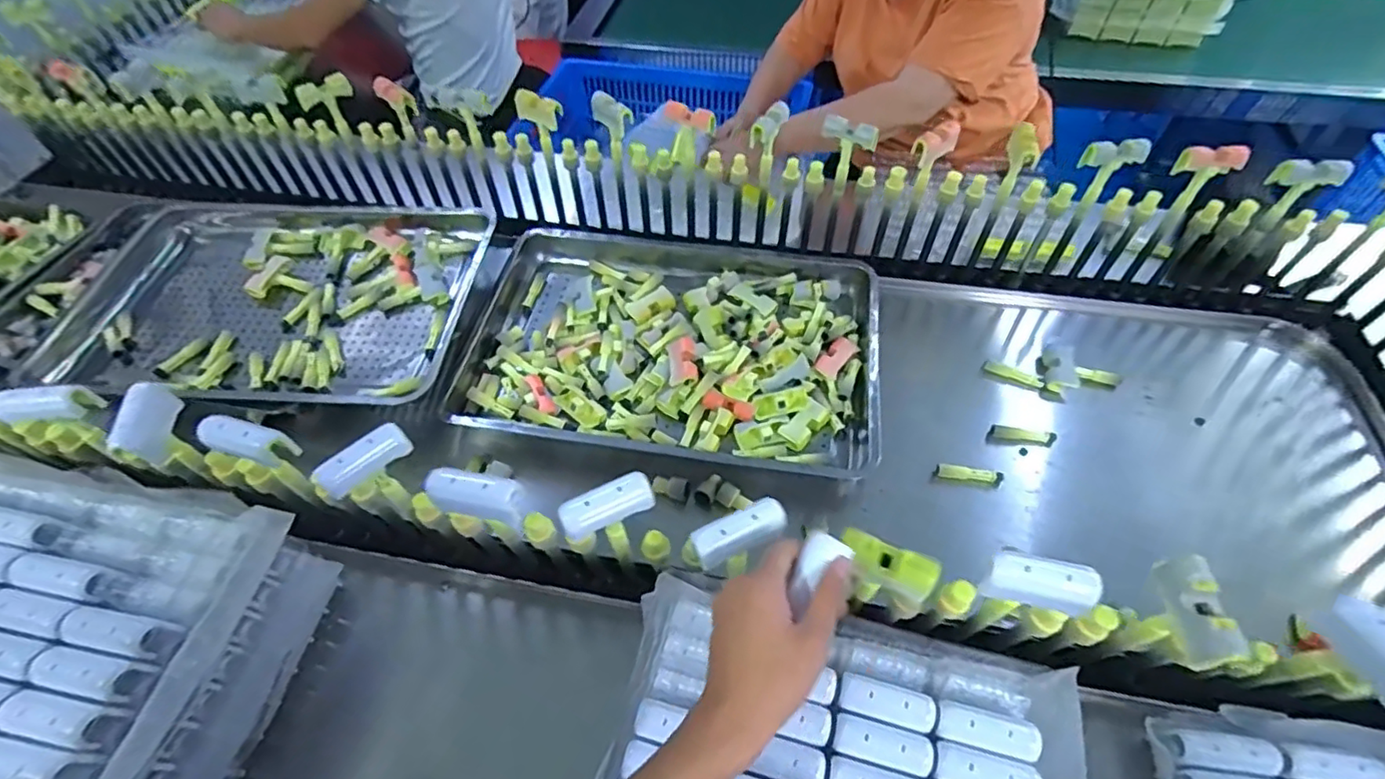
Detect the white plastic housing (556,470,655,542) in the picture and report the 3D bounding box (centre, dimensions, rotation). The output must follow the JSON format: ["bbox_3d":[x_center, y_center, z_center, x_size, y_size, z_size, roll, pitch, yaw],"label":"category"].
[{"bbox_3d":[-0.070,0.097,0.505,0.077,0.022,0.032,-25,58,-19],"label":"white plastic housing"}]

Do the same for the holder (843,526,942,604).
[{"bbox_3d":[0.150,0.133,0.471,0.072,0.026,0.026,25,57,17],"label":"holder"}]

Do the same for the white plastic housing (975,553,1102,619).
[{"bbox_3d":[0.261,0.146,0.460,0.076,0.031,0.030,14,54,9],"label":"white plastic housing"}]

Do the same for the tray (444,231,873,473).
[{"bbox_3d":[-0.027,-0.077,0.911,0.583,0.049,0.405,8,53,5],"label":"tray"}]

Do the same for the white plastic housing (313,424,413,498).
[{"bbox_3d":[-0.288,0.062,0.536,0.024,0.031,0.077,34,59,22],"label":"white plastic housing"}]

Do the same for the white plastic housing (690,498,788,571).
[{"bbox_3d":[0.038,0.113,0.488,0.078,0.017,0.028,-21,56,-16],"label":"white plastic housing"}]

